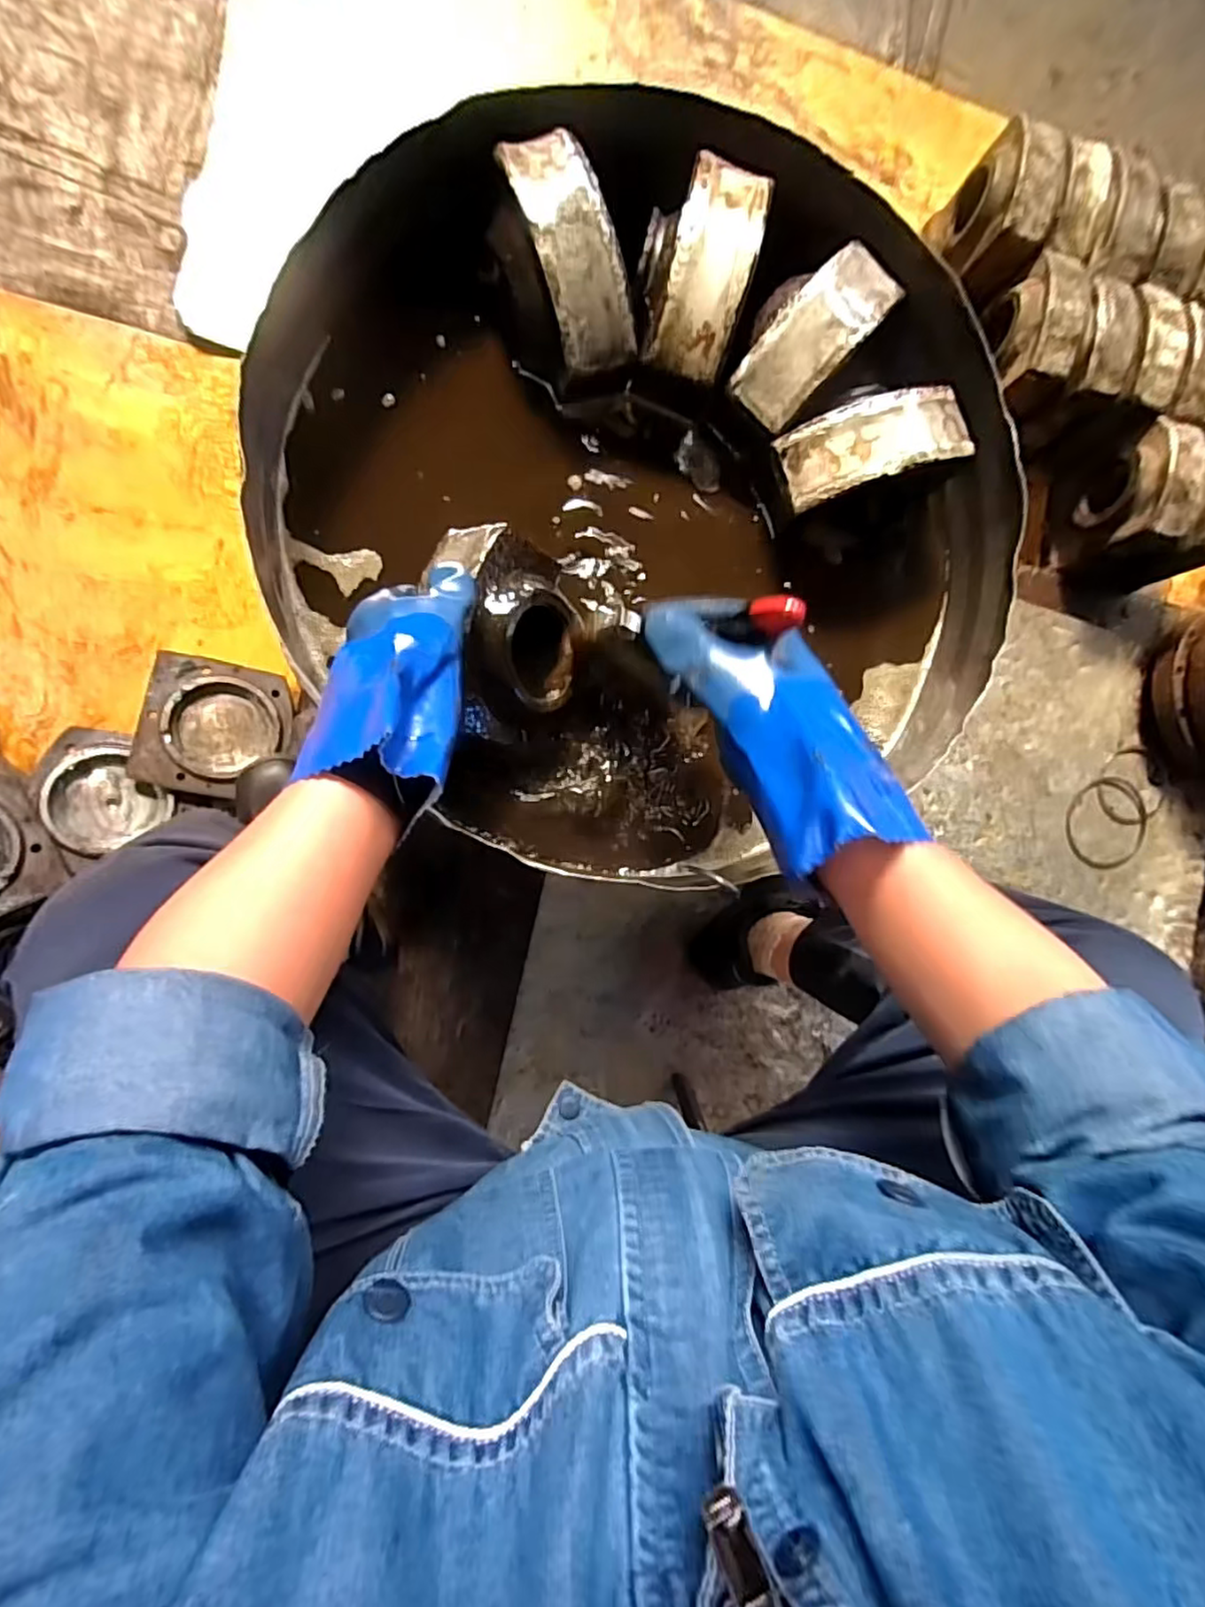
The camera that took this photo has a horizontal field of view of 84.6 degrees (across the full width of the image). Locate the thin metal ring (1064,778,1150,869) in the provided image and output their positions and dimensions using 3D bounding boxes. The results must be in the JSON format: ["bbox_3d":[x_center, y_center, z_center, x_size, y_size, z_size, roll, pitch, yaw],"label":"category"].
[{"bbox_3d":[0.756,0.030,0.993,0.129,0.007,0.135,0,94,2],"label":"thin metal ring"}]

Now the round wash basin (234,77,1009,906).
[{"bbox_3d":[0.050,-0.229,0.526,0.541,0.134,0.557,0,91,-12],"label":"round wash basin"}]

